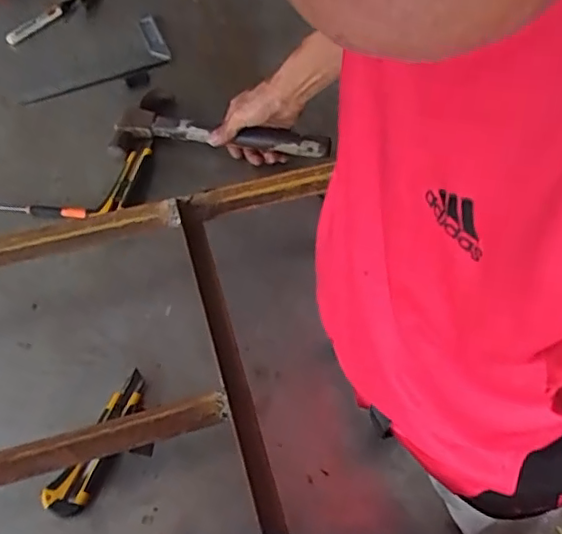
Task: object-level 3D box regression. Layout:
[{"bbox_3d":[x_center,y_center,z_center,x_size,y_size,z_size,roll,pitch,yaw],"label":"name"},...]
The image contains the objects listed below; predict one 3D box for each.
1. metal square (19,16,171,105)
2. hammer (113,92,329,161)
[{"bbox_3d":[-0.288,-0.316,0.892,0.230,0.014,0.094,-22,65,-13],"label":"metal square"},{"bbox_3d":[-0.078,-0.182,0.791,0.286,0.032,0.120,11,62,14],"label":"hammer"}]

